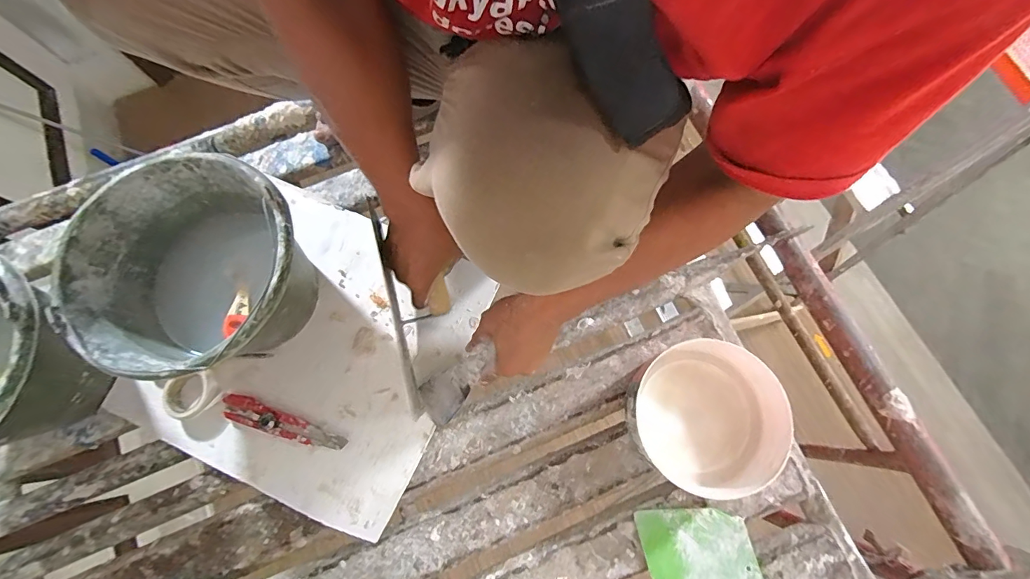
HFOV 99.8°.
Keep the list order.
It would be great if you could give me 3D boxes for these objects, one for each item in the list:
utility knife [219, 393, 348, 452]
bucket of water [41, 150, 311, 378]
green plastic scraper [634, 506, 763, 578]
[{"bbox_3d":[-0.307,0.178,0.574,0.173,0.014,0.032,16,76,7],"label":"utility knife"},{"bbox_3d":[-0.363,-0.013,0.543,0.244,0.178,0.237,-1,74,3],"label":"bucket of water"},{"bbox_3d":[0.230,0.348,0.524,0.126,0.008,0.161,-14,73,1],"label":"green plastic scraper"}]

